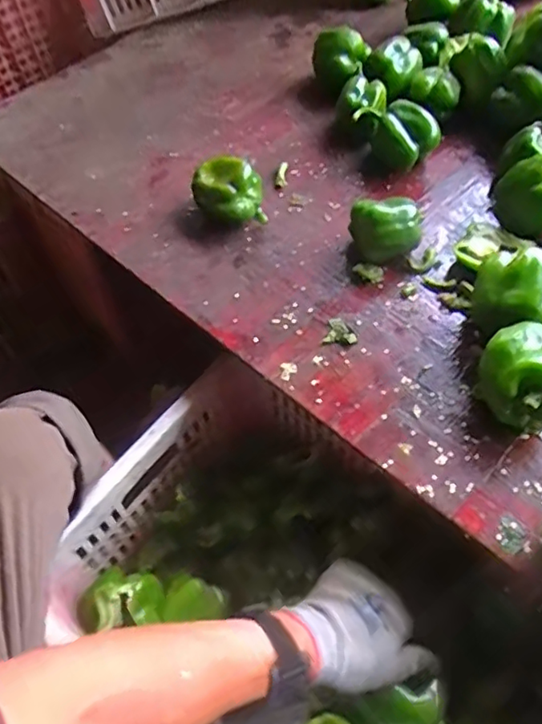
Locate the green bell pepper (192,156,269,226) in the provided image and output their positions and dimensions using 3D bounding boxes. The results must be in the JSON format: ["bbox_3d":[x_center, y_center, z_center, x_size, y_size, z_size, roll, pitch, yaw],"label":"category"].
[{"bbox_3d":[-0.050,-0.205,0.703,0.084,0.059,0.073,-11,55,-4],"label":"green bell pepper"}]

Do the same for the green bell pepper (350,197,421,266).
[{"bbox_3d":[0.129,-0.149,0.649,0.075,0.066,0.055,-11,55,-4],"label":"green bell pepper"}]

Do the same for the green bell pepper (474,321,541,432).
[{"bbox_3d":[0.226,0.018,0.515,0.083,0.075,0.079,-2,55,3],"label":"green bell pepper"}]

